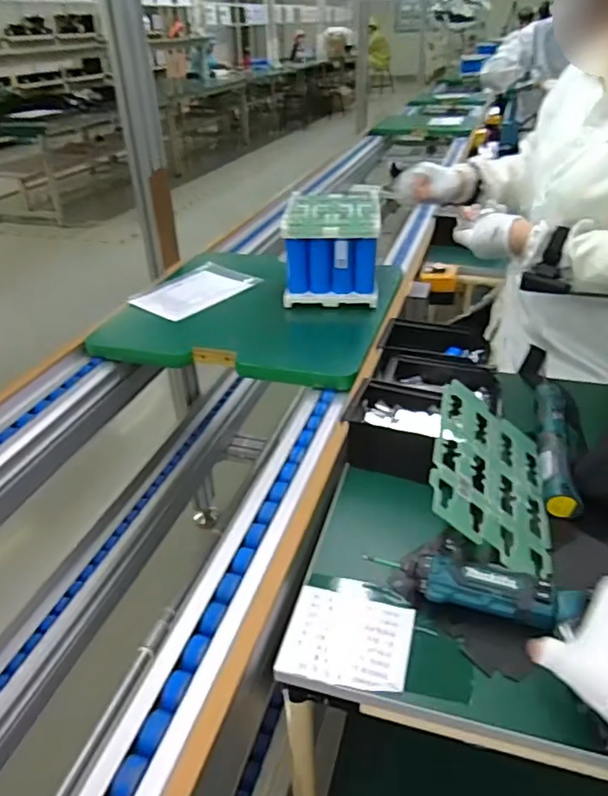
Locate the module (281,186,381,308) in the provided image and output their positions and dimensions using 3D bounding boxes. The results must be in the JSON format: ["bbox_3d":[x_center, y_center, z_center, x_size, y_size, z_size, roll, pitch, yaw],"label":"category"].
[{"bbox_3d":[0.056,-0.299,1.151,0.174,0.154,0.210,1,33,4],"label":"module"}]

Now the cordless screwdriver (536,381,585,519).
[{"bbox_3d":[0.338,0.059,0.781,0.045,0.042,0.271,7,34,13],"label":"cordless screwdriver"}]

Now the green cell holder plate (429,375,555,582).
[{"bbox_3d":[0.222,0.086,0.679,0.165,0.007,0.250,36,37,-8],"label":"green cell holder plate"}]

